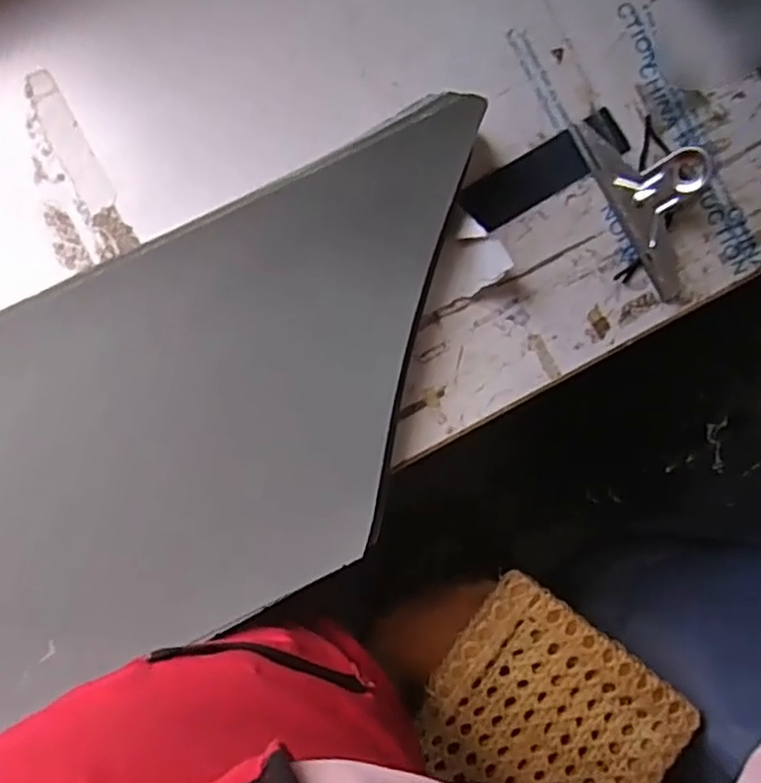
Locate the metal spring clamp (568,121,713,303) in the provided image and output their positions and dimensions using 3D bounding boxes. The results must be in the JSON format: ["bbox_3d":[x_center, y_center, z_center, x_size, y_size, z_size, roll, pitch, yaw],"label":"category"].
[{"bbox_3d":[0.213,-0.148,0.515,0.061,0.050,0.157,-28,93,-5],"label":"metal spring clamp"}]

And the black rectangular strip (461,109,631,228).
[{"bbox_3d":[0.127,-0.170,0.531,0.134,0.009,0.038,-31,93,-5],"label":"black rectangular strip"}]

